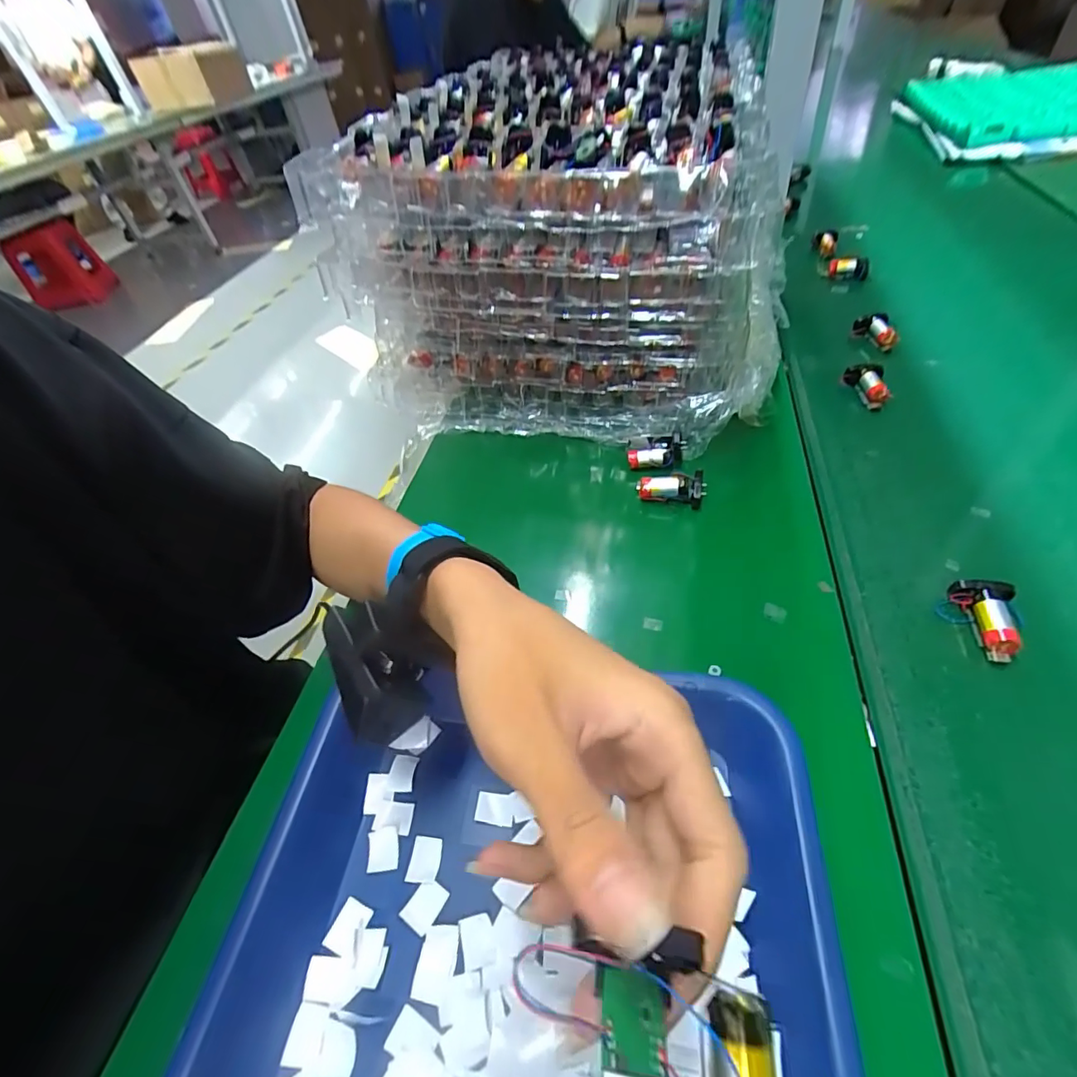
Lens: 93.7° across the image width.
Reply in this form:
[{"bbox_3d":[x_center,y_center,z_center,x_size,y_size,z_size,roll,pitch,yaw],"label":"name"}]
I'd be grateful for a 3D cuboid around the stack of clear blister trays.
[{"bbox_3d":[0.047,-0.246,0.454,0.347,0.214,0.270,10,50,12],"label":"stack of clear blister trays"}]

